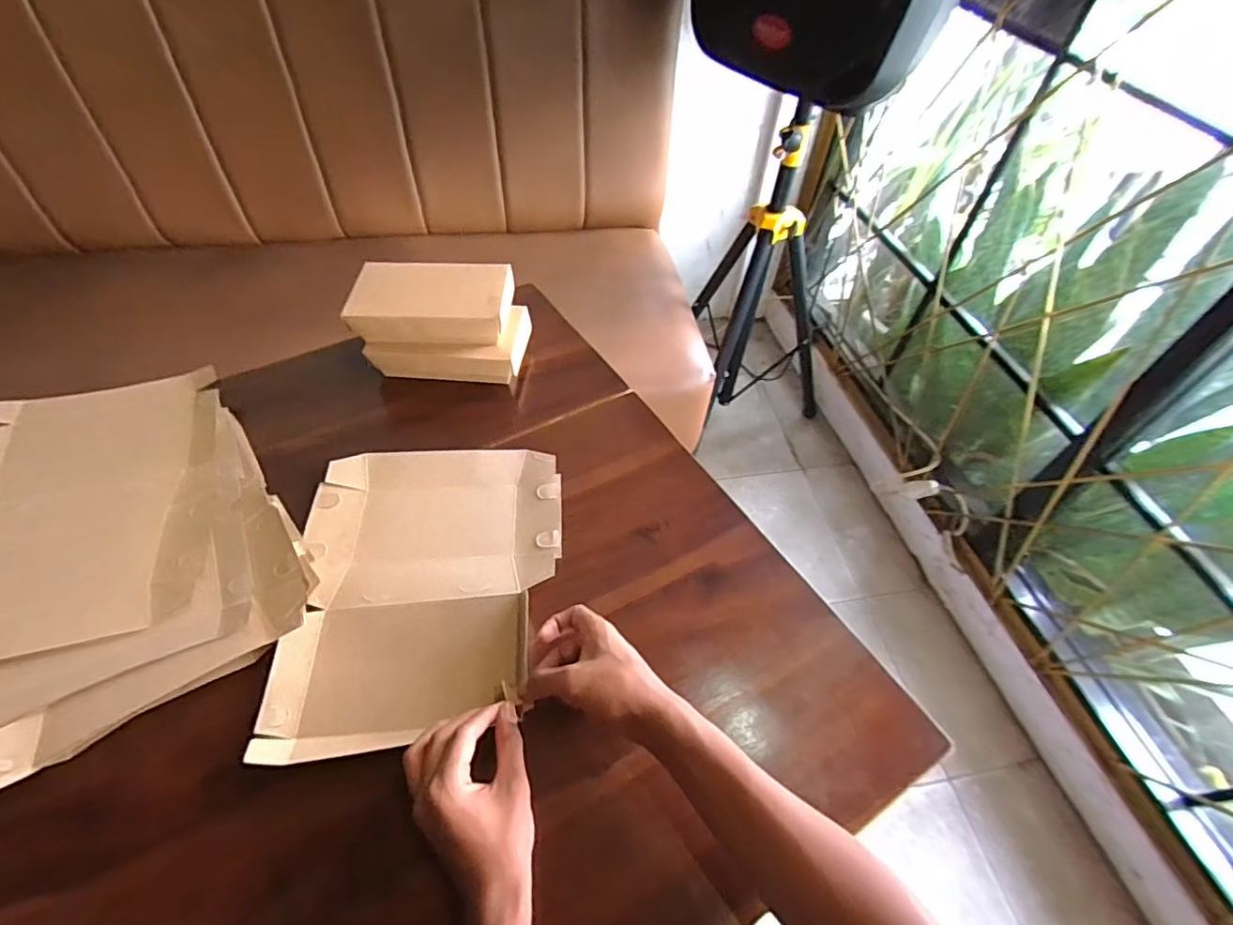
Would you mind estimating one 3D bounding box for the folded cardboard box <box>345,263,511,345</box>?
[{"bbox_3d":[-0.223,-0.199,0.712,0.184,0.043,0.108,0,52,-3],"label":"folded cardboard box"}]

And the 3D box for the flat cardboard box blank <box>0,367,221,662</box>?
[{"bbox_3d":[-0.538,0.038,0.571,0.241,0.018,0.313,-13,54,-13],"label":"flat cardboard box blank"}]

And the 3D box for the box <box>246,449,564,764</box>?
[{"bbox_3d":[-0.178,0.106,0.559,0.243,0.023,0.308,-3,52,-5],"label":"box"}]

